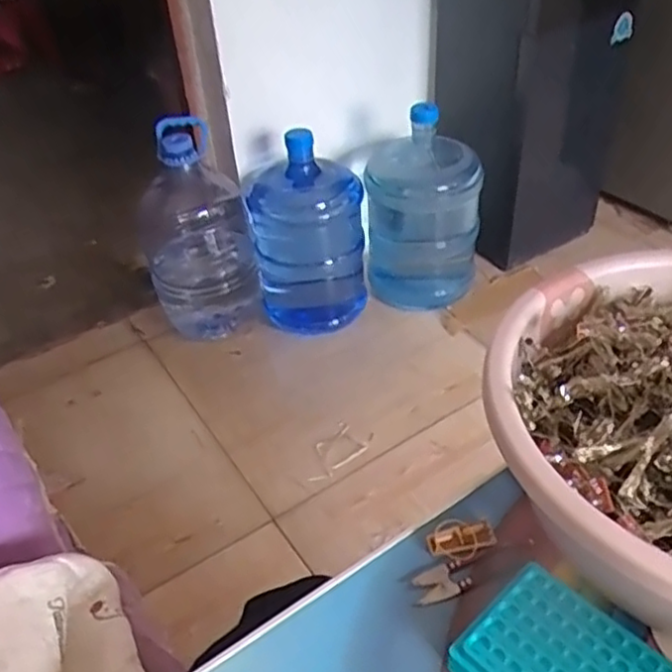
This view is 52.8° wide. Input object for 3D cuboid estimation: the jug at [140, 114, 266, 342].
[{"bbox_3d":[-0.317,-0.222,1.524,0.227,0.449,0.234,-15,41,-13],"label":"jug"}]

